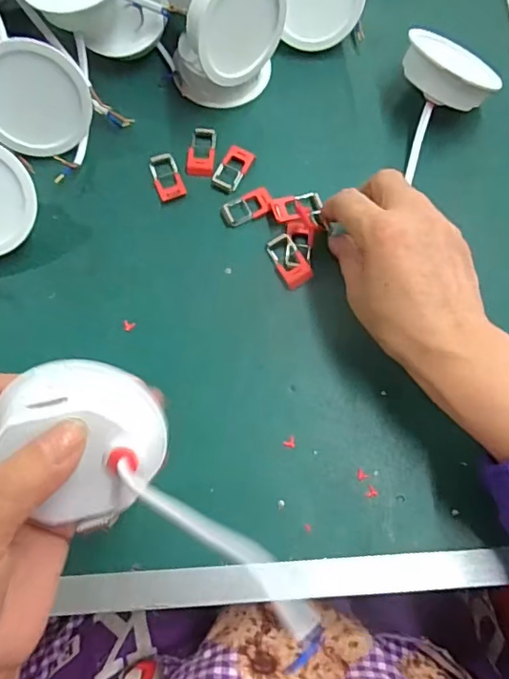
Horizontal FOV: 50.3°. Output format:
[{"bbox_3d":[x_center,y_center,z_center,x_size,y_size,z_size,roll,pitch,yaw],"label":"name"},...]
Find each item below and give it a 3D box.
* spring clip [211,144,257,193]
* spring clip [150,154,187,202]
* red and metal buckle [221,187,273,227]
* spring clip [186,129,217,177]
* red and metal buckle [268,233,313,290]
[{"bbox_3d":[-0.014,-0.120,0.378,0.019,0.004,0.034,28,76,6],"label":"spring clip"},{"bbox_3d":[-0.061,-0.113,0.376,0.019,0.004,0.036,-21,76,-7],"label":"spring clip"},{"bbox_3d":[-0.005,-0.091,0.371,0.035,0.004,0.019,-23,76,-7],"label":"red and metal buckle"},{"bbox_3d":[-0.037,-0.131,0.379,0.020,0.004,0.036,4,75,0],"label":"spring clip"},{"bbox_3d":[0.022,-0.053,0.360,0.019,0.005,0.037,-28,77,-9],"label":"red and metal buckle"}]

